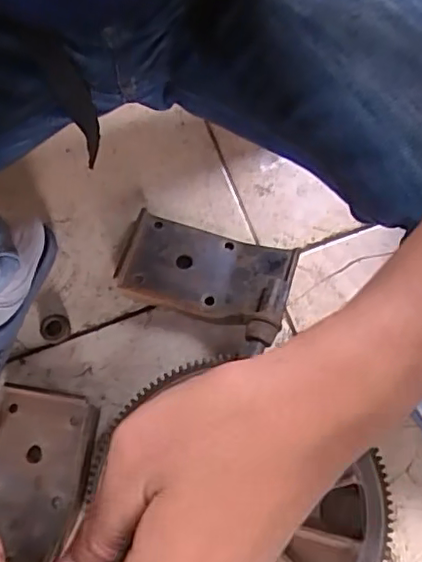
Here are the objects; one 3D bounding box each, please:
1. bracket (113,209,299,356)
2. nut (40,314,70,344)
[{"bbox_3d":[-0.009,-0.007,0.704,0.200,0.058,0.125,17,78,4],"label":"bracket"},{"bbox_3d":[-0.188,0.057,0.718,0.036,0.008,0.034,0,75,-1],"label":"nut"}]

